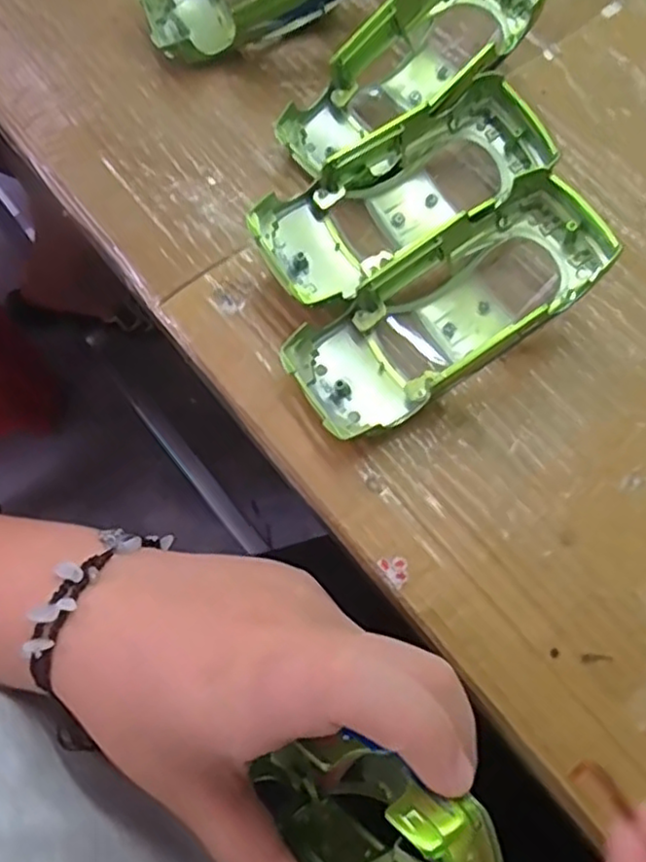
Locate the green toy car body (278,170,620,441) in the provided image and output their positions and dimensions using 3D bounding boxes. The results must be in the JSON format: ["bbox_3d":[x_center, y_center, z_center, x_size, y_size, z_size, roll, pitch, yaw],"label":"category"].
[{"bbox_3d":[0.049,-0.052,0.277,0.136,0.035,0.064,-32,74,-11],"label":"green toy car body"}]

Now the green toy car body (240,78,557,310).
[{"bbox_3d":[0.035,-0.103,0.294,0.137,0.039,0.063,-30,73,-10],"label":"green toy car body"}]

